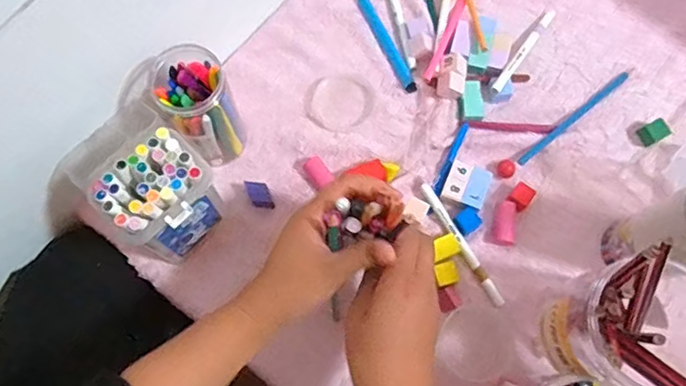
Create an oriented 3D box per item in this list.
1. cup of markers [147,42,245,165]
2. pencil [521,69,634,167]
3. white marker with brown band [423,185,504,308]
[{"bbox_3d":[-0.127,-0.075,0.526,0.067,0.115,0.072,0,73,0],"label":"cup of markers"},{"bbox_3d":[0.240,-0.081,0.586,0.170,0.011,0.010,-38,77,-11],"label":"pencil"},{"bbox_3d":[0.112,0.048,0.545,0.012,0.011,0.132,-31,75,-9],"label":"white marker with brown band"}]

